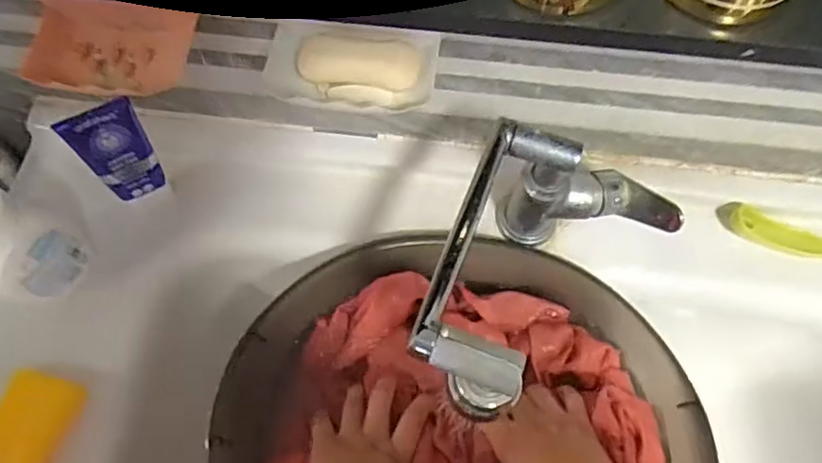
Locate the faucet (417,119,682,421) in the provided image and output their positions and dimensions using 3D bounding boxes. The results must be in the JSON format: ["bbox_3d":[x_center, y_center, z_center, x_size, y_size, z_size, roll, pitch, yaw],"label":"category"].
[{"bbox_3d":[0.097,0.038,0.494,0.135,0.183,0.238,24,66,11],"label":"faucet"}]

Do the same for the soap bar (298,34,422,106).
[{"bbox_3d":[-0.039,-0.124,0.486,0.091,0.016,0.050,9,64,4],"label":"soap bar"}]

